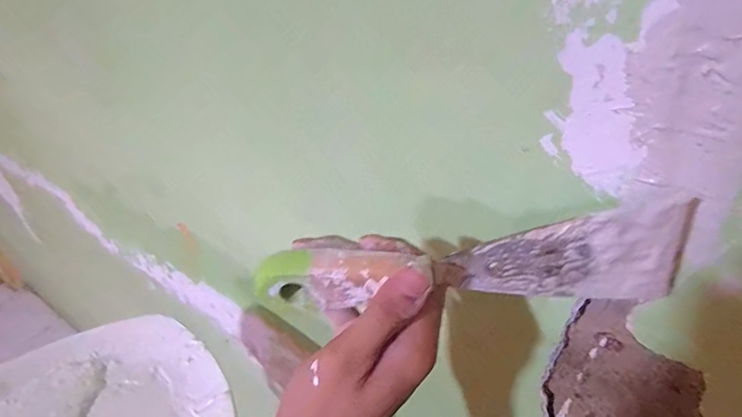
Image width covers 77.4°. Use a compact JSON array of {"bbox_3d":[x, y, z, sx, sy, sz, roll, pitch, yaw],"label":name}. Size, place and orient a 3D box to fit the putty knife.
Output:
[{"bbox_3d":[0.048,0.026,0.226,0.206,0.055,0.016,-5,38,4],"label":"putty knife"}]

